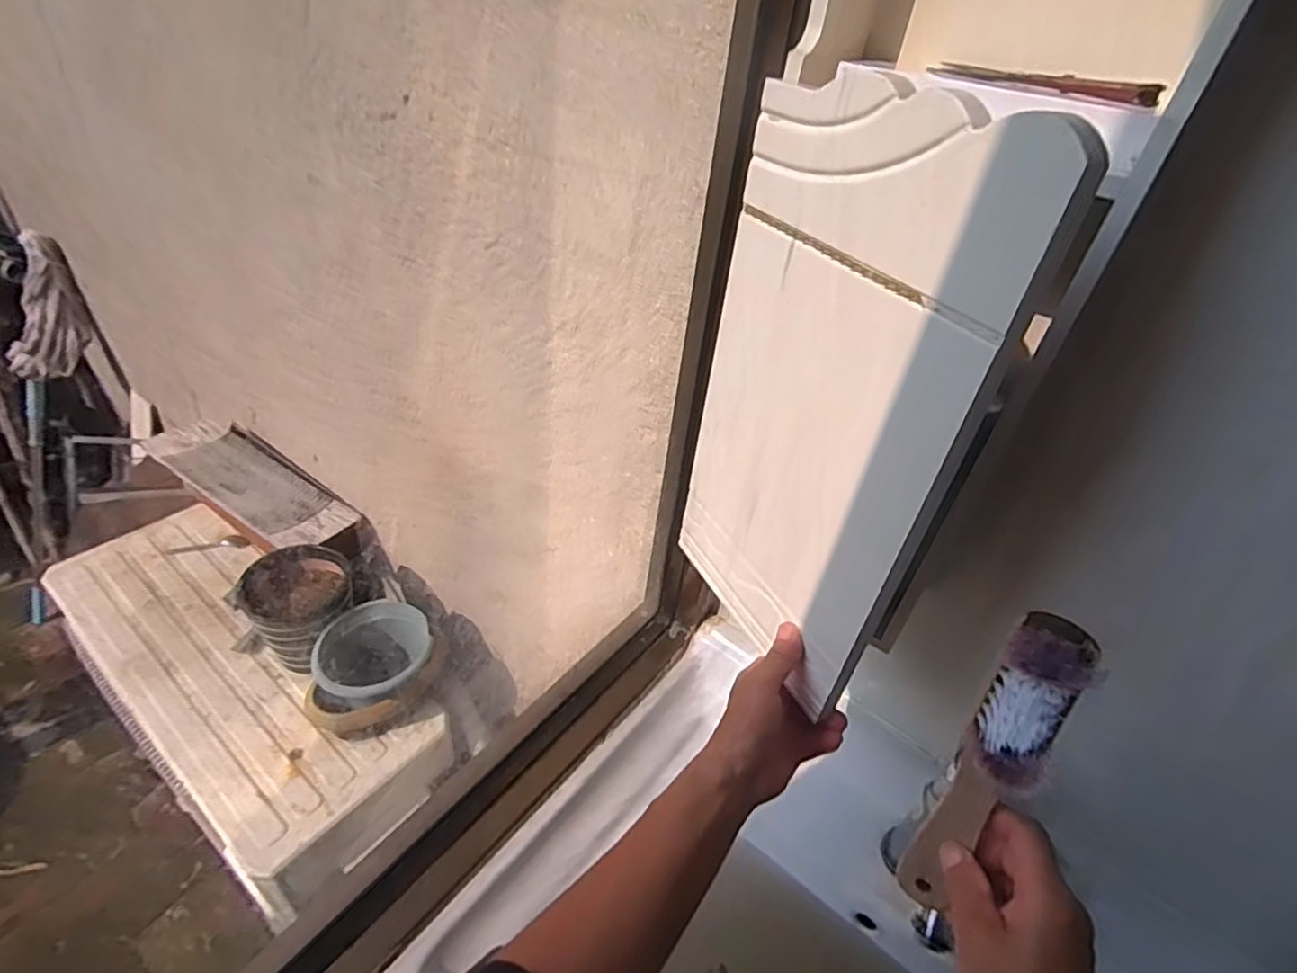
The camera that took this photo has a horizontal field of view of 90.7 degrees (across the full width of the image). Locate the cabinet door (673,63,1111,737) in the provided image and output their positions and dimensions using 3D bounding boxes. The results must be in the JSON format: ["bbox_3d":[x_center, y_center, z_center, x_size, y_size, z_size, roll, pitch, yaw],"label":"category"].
[{"bbox_3d":[0.099,-0.040,0.407,0.011,0.366,0.201,-14,43,-25],"label":"cabinet door"}]

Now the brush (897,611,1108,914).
[{"bbox_3d":[0.187,0.163,0.355,0.035,0.197,0.035,21,26,16],"label":"brush"}]

